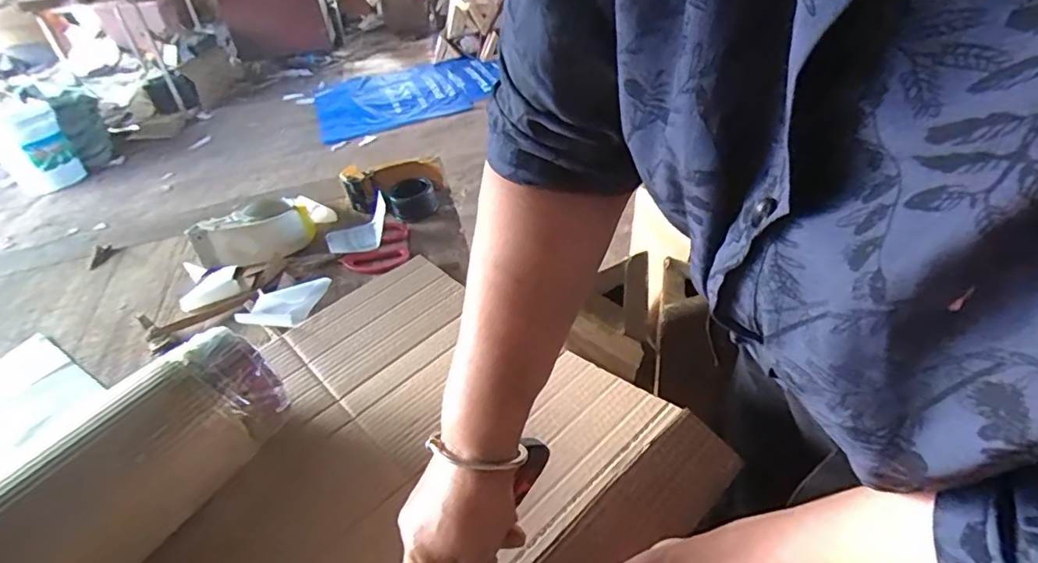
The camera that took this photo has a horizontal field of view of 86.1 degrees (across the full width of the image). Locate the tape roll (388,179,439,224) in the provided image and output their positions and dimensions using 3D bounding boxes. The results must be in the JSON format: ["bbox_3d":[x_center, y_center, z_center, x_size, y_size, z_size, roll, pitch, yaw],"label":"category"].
[{"bbox_3d":[-0.178,-0.137,0.933,0.080,0.046,0.084,-13,38,-8],"label":"tape roll"}]

